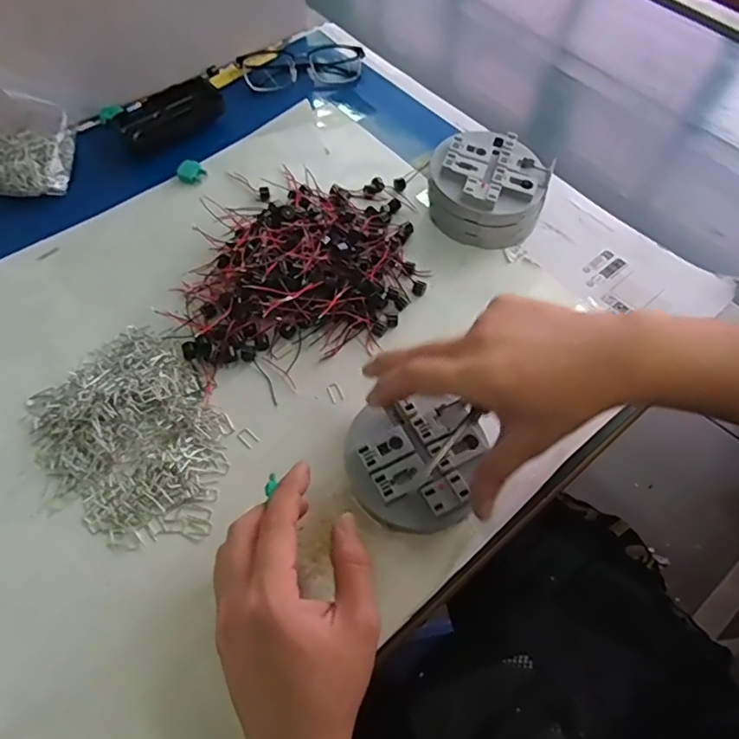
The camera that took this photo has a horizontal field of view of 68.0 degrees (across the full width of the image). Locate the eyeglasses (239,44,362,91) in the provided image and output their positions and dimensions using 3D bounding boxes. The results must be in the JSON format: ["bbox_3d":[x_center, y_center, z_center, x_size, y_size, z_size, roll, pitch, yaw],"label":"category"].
[{"bbox_3d":[-0.075,-0.348,0.625,0.137,0.024,0.056,-14,62,-10],"label":"eyeglasses"}]

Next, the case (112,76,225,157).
[{"bbox_3d":[-0.207,-0.265,0.573,0.107,0.024,0.053,-39,69,-21],"label":"case"}]

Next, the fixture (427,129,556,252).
[{"bbox_3d":[0.109,-0.166,0.503,0.097,0.056,0.097,1,61,-1],"label":"fixture"}]

